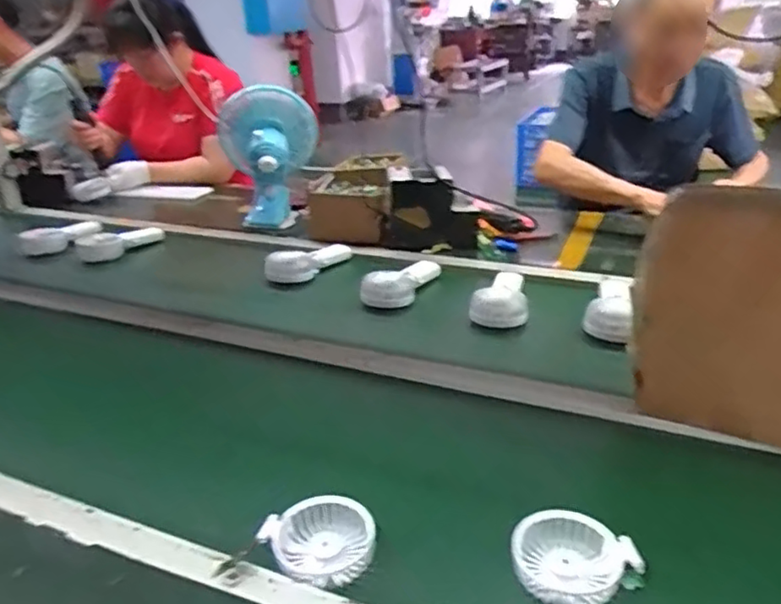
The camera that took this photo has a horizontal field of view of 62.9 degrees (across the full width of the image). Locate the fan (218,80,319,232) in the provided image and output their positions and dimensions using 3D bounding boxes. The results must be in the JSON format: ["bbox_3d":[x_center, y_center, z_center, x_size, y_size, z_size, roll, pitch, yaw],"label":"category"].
[{"bbox_3d":[-0.287,-0.344,1.499,0.228,0.281,0.236,-5,26,-3],"label":"fan"}]

